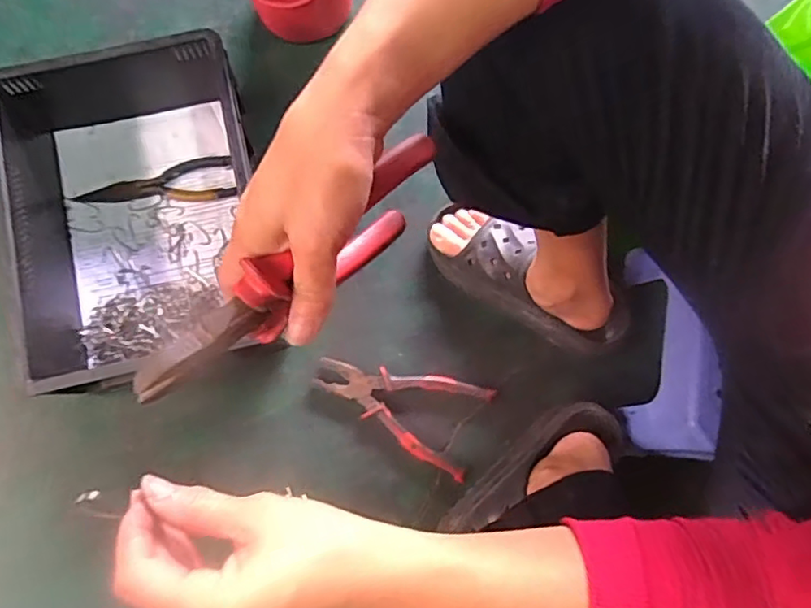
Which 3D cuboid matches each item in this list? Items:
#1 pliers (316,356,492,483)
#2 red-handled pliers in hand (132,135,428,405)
[{"bbox_3d":[-0.007,0.108,0.663,0.187,0.020,0.097,24,80,4],"label":"pliers"},{"bbox_3d":[-0.051,-0.017,0.301,0.025,0.088,0.185,42,53,6],"label":"red-handled pliers in hand"}]

